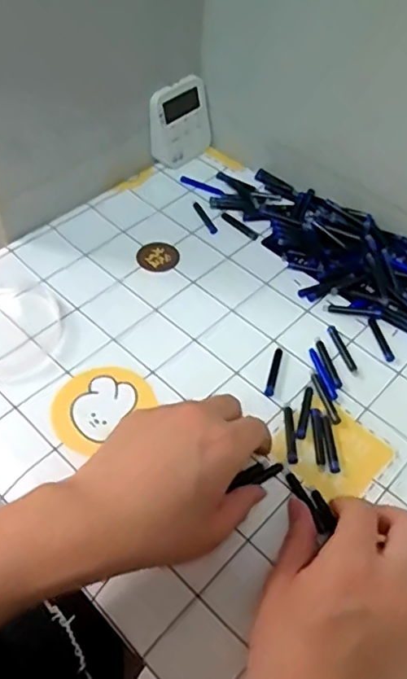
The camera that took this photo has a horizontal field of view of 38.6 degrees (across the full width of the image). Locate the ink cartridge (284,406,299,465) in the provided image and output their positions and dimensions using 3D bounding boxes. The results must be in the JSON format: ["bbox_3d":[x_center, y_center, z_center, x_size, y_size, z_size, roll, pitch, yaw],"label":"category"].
[{"bbox_3d":[0.065,0.071,0.437,0.008,0.004,0.048,2,52,-2],"label":"ink cartridge"}]

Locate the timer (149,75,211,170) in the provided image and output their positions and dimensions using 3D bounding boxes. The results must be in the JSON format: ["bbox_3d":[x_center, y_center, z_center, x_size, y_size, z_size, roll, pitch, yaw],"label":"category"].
[{"bbox_3d":[-0.025,-0.238,0.637,0.021,0.081,0.080,25,54,39],"label":"timer"}]

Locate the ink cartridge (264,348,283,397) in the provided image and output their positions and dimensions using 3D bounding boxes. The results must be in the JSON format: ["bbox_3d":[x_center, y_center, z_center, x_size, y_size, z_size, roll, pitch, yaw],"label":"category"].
[{"bbox_3d":[0.058,0.026,0.474,0.007,0.004,0.048,15,53,8],"label":"ink cartridge"}]

